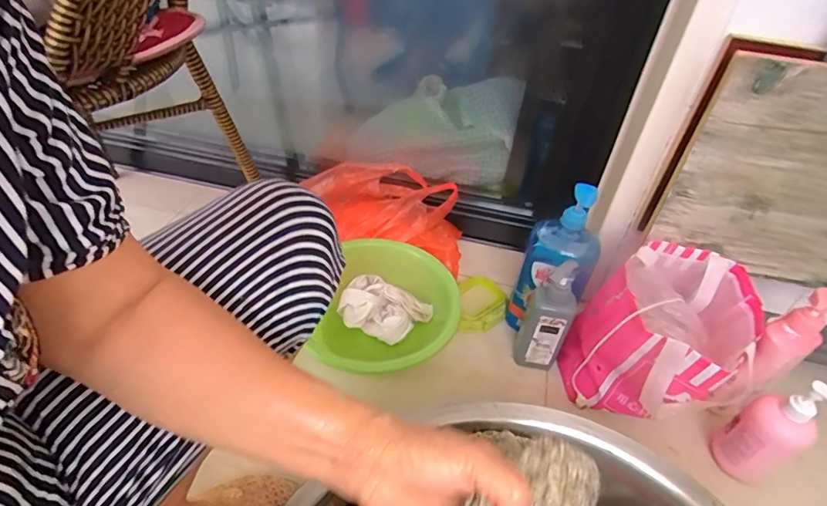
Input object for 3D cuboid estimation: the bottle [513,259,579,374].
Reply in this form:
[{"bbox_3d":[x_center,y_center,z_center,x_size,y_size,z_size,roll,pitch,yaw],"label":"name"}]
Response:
[{"bbox_3d":[0.212,0.107,0.748,0.068,0.204,0.068,17,43,13],"label":"bottle"}]

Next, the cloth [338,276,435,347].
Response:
[{"bbox_3d":[-0.060,0.096,0.818,0.153,0.040,0.121,26,46,22],"label":"cloth"}]

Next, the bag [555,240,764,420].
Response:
[{"bbox_3d":[0.353,0.129,0.668,0.201,0.223,0.188,-14,45,-20],"label":"bag"}]

